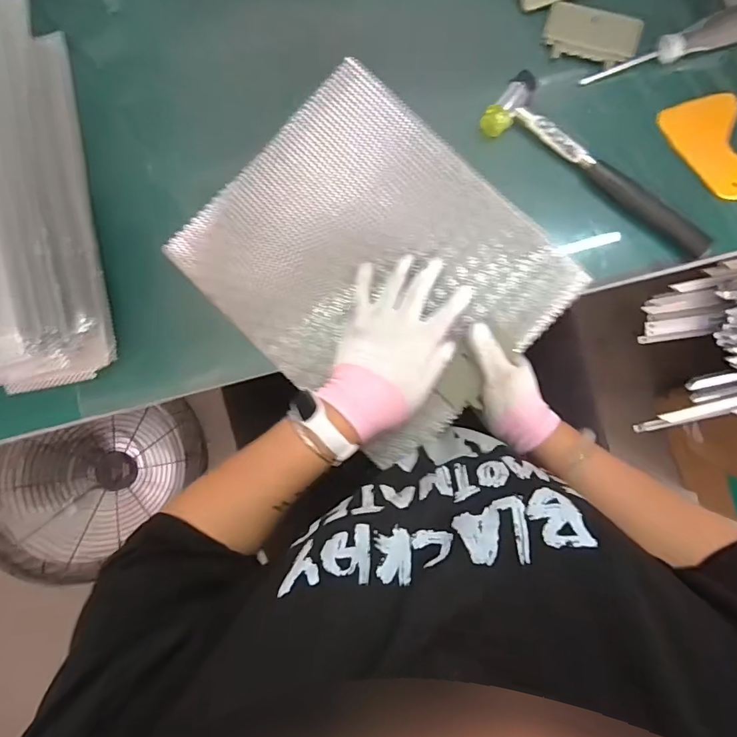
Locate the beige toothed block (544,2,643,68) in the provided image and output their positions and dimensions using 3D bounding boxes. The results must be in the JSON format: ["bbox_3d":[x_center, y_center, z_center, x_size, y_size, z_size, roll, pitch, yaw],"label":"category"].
[{"bbox_3d":[0.215,-0.323,0.444,0.085,0.010,0.052,20,89,6],"label":"beige toothed block"}]

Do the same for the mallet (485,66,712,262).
[{"bbox_3d":[0.218,-0.185,0.438,0.238,0.023,0.058,41,91,6],"label":"mallet"}]

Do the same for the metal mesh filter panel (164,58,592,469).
[{"bbox_3d":[0.005,-0.102,0.463,0.328,0.027,0.268,45,92,6],"label":"metal mesh filter panel"}]

